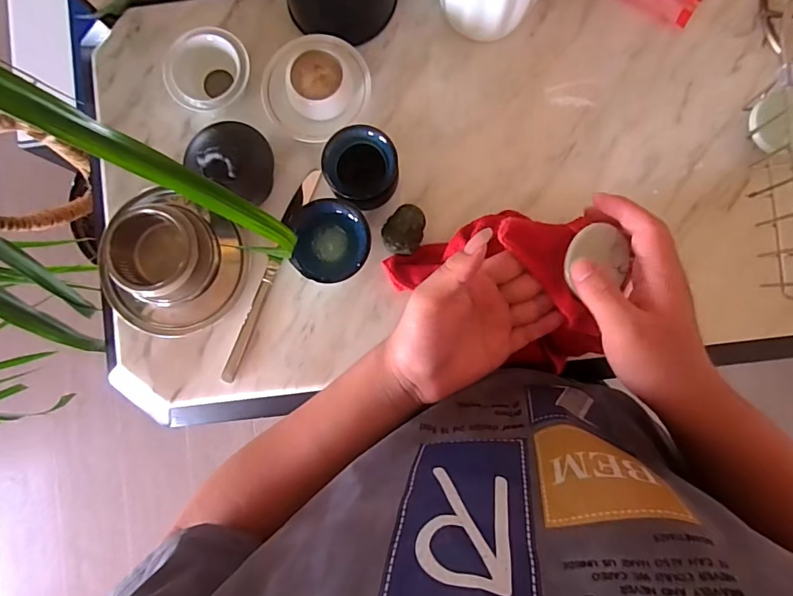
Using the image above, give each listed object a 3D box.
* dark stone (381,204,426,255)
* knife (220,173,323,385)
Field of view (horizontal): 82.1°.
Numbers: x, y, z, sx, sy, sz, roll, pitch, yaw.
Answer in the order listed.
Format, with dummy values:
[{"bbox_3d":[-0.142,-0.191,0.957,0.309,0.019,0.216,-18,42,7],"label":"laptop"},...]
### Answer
[{"bbox_3d":[0.006,-0.059,0.398,0.034,0.033,0.041,17,88,2],"label":"dark stone"},{"bbox_3d":[-0.118,-0.023,0.417,0.016,0.004,0.207,23,89,2],"label":"knife"}]

